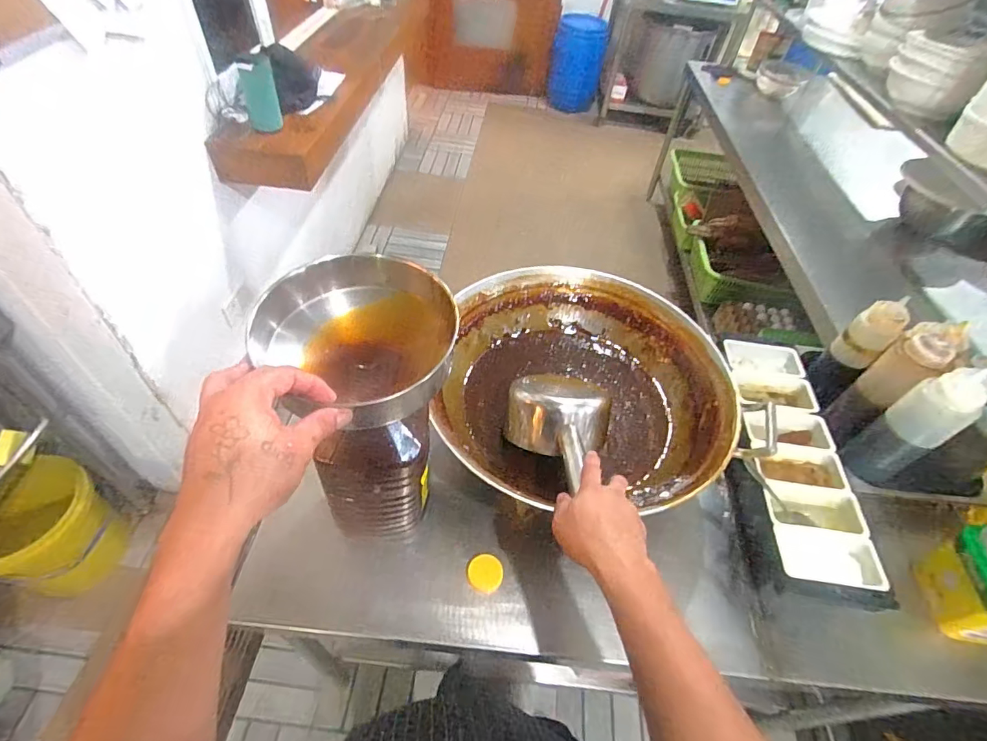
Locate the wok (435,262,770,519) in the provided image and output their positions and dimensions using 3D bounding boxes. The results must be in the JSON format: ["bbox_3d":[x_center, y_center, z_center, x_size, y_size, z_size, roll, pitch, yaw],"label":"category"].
[{"bbox_3d":[0.148,0.014,0.812,0.469,0.115,0.439,3,50,-4],"label":"wok"}]

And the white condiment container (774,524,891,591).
[{"bbox_3d":[0.479,0.270,0.698,0.140,0.049,0.077,11,50,3],"label":"white condiment container"}]

